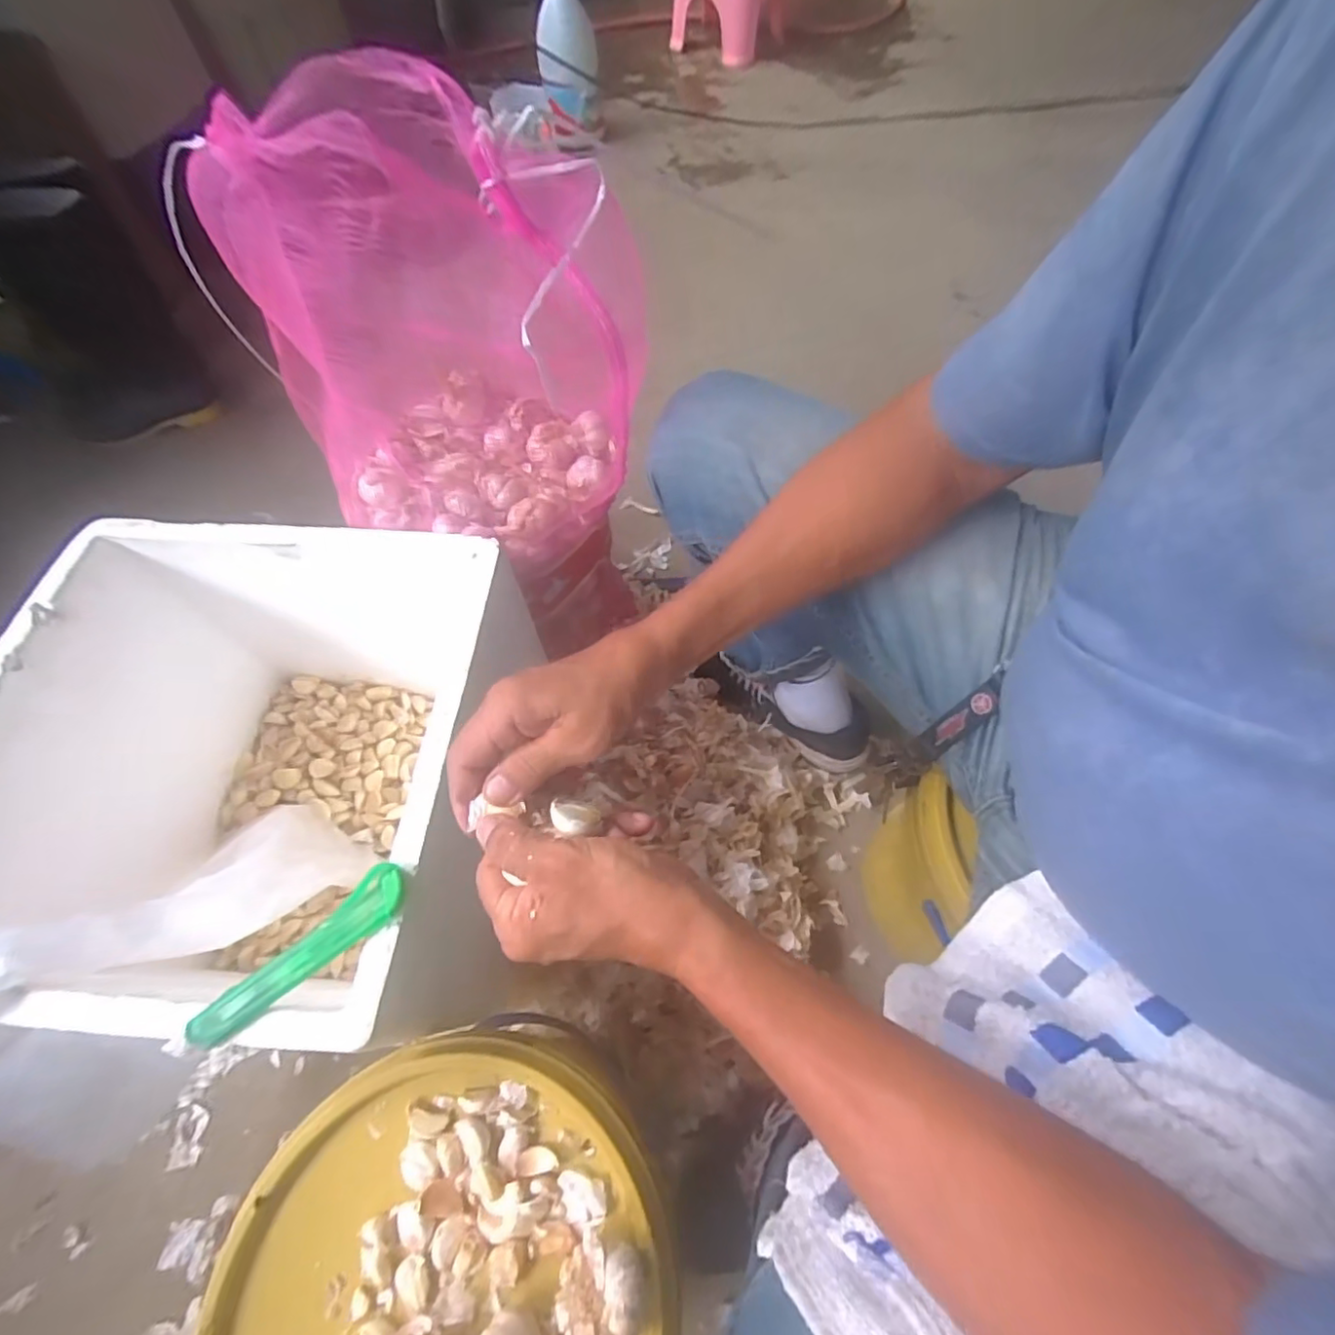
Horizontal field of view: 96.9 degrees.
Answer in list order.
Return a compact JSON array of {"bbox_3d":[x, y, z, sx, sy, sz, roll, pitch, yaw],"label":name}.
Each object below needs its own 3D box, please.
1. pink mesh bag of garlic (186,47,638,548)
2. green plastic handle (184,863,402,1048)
[{"bbox_3d":[-0.176,-0.285,0.510,0.293,0.325,0.216,5,64,4],"label":"pink mesh bag of garlic"},{"bbox_3d":[-0.222,0.177,0.361,0.133,0.007,0.031,-41,70,-17],"label":"green plastic handle"}]

